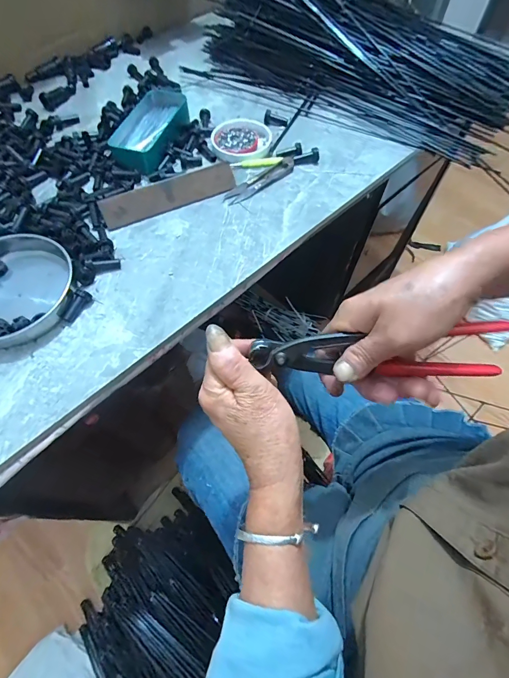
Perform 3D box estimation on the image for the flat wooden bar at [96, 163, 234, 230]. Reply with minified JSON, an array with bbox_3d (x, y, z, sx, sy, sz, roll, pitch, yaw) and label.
[{"bbox_3d":[-0.111,-0.191,0.450,0.176,0.036,0.010,-24,25,-14],"label":"flat wooden bar"}]

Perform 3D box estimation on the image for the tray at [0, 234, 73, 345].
[{"bbox_3d":[-0.286,-0.058,0.381,0.155,0.031,0.134,16,63,8],"label":"tray"}]

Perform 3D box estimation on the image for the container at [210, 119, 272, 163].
[{"bbox_3d":[-0.020,-0.308,0.528,0.087,0.016,0.092,0,62,0],"label":"container"}]

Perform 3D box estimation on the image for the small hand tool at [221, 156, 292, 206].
[{"bbox_3d":[0.010,-0.223,0.478,0.122,0.007,0.026,-39,69,-19],"label":"small hand tool"}]

